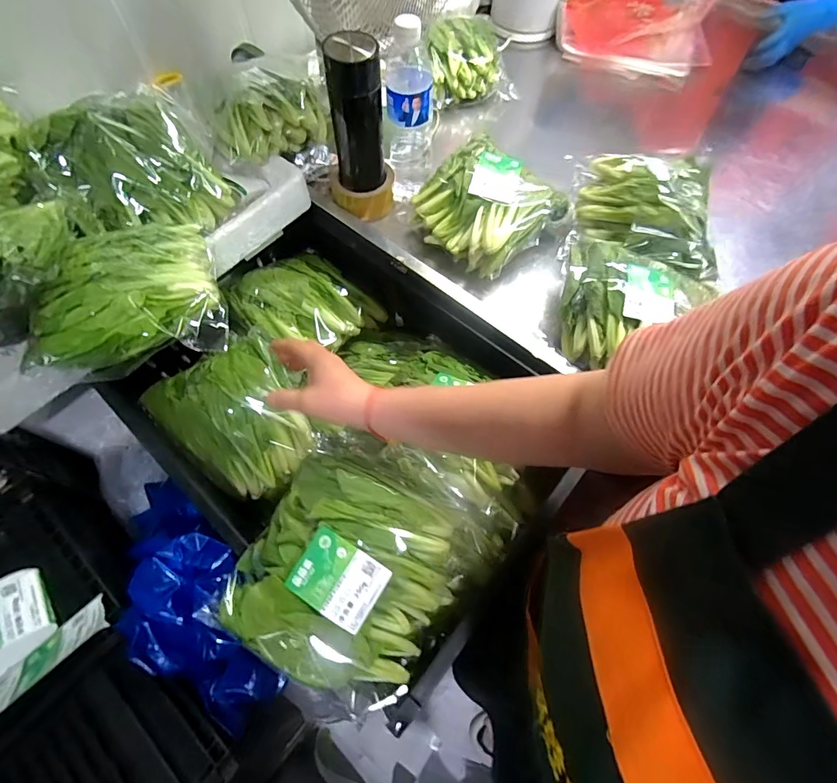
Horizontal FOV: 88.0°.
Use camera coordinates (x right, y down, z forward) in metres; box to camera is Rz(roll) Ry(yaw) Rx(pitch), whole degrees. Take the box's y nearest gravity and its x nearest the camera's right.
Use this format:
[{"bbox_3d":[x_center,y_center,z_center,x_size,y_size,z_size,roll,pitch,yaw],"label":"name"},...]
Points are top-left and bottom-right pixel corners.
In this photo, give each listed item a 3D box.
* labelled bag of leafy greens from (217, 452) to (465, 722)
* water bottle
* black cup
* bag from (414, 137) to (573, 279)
[{"bbox_3d":[-0.061,0.170,0.421,0.194,0.071,0.210,29,66,14],"label":"labelled bag of leafy greens"},{"bbox_3d":[-0.012,-0.389,0.603,0.065,0.200,0.056,1,63,1],"label":"water bottle"},{"bbox_3d":[-0.082,-0.358,0.593,0.072,0.208,0.057,-4,63,-2],"label":"black cup"},{"bbox_3d":[0.096,-0.268,0.626,0.180,0.079,0.174,41,70,18],"label":"bag"}]

